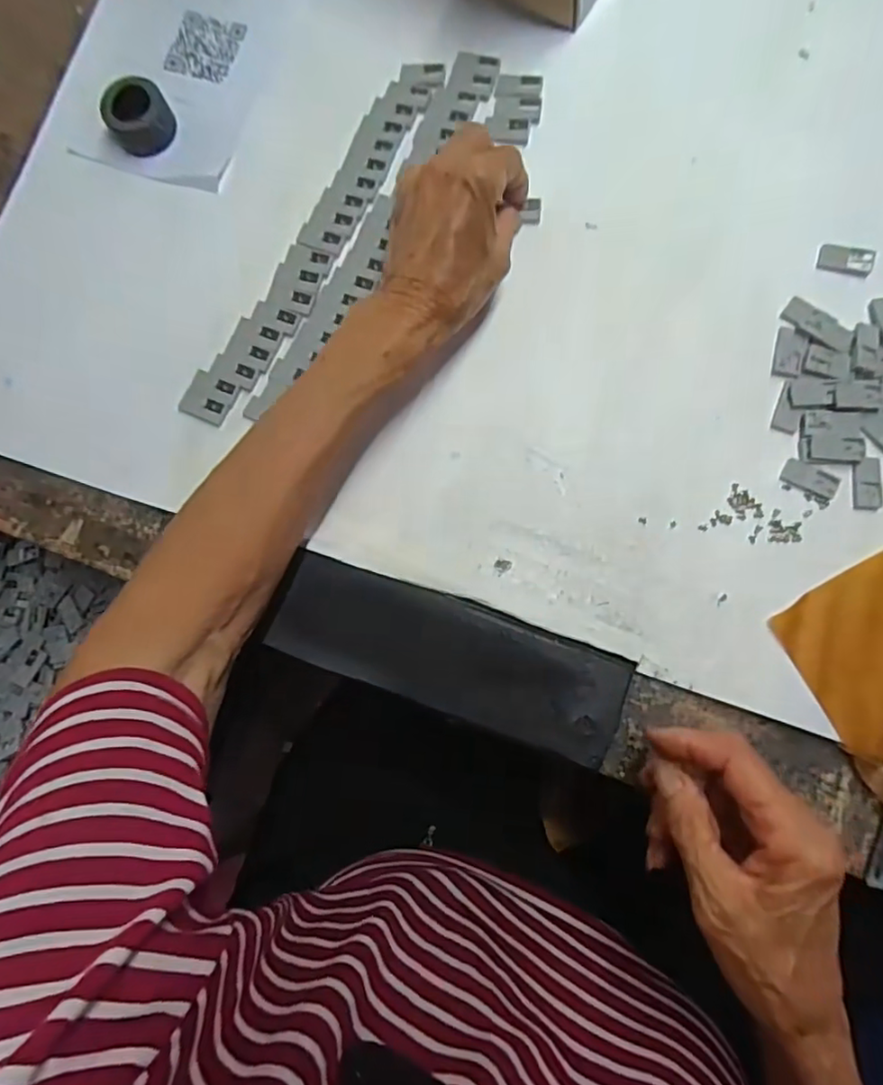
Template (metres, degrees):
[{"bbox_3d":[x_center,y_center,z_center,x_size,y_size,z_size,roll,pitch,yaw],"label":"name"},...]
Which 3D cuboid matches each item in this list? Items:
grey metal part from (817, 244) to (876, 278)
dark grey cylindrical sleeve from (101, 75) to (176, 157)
[{"bbox_3d":[0.228,-0.159,0.331,0.028,0.005,0.014,19,83,6],"label":"grey metal part"},{"bbox_3d":[-0.184,-0.259,0.359,0.038,0.020,0.032,-31,81,-1],"label":"dark grey cylindrical sleeve"}]

